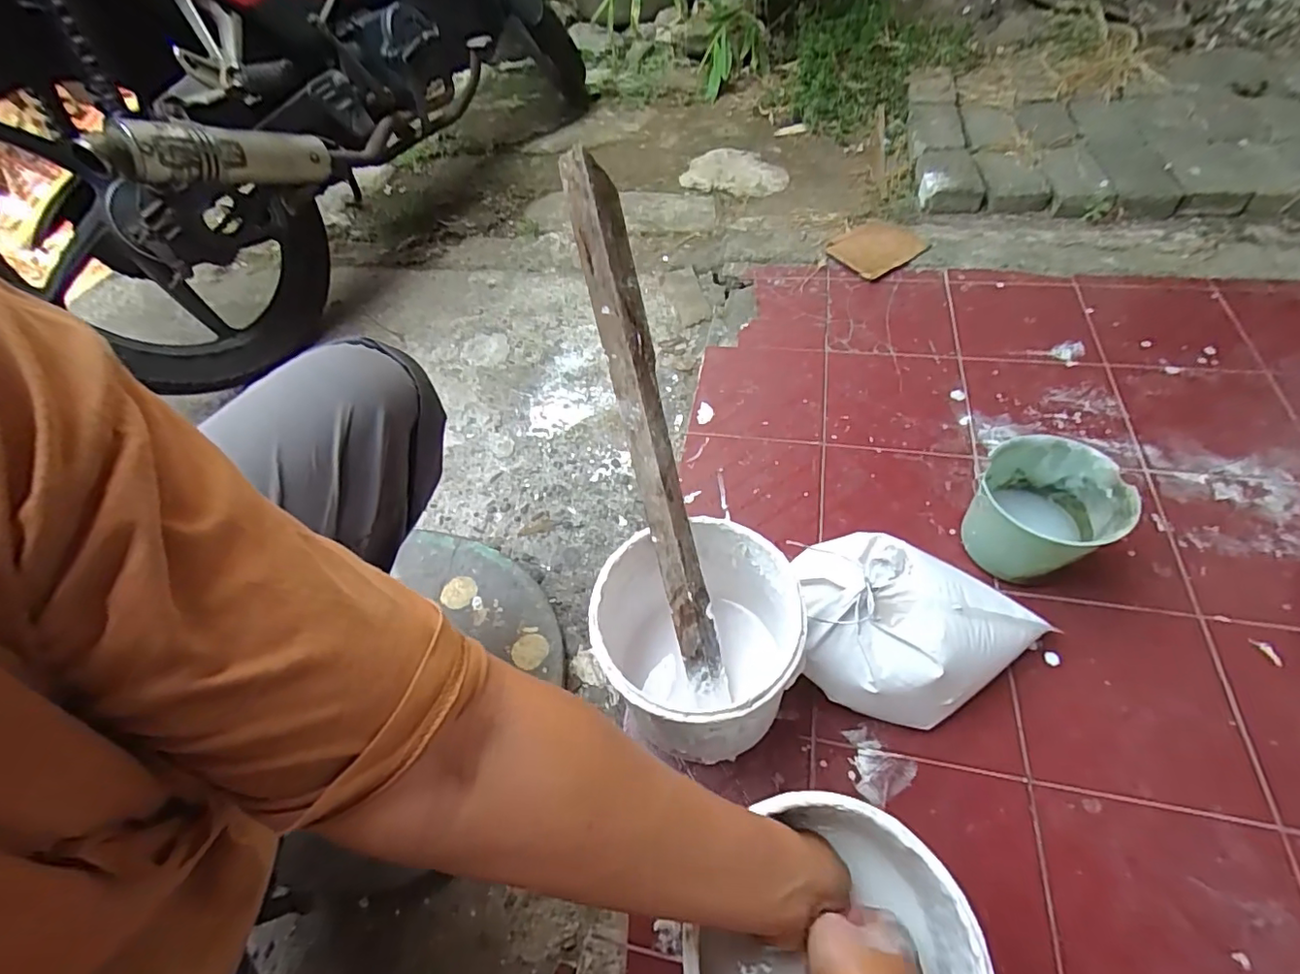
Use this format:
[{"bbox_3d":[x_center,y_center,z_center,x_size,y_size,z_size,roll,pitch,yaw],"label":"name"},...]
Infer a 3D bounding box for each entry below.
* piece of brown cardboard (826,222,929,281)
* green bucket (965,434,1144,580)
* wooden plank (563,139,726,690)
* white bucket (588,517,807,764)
[{"bbox_3d":[0.430,-0.461,1.056,0.173,0.008,0.133,-33,58,-17],"label":"piece of brown cardboard"},{"bbox_3d":[0.438,0.034,0.629,0.127,0.120,0.130,-3,54,4],"label":"green bucket"},{"bbox_3d":[0.002,-0.035,0.488,0.038,0.464,0.030,-15,13,-5],"label":"wooden plank"},{"bbox_3d":[0.048,0.157,0.545,0.181,0.190,0.176,-3,54,4],"label":"white bucket"}]

